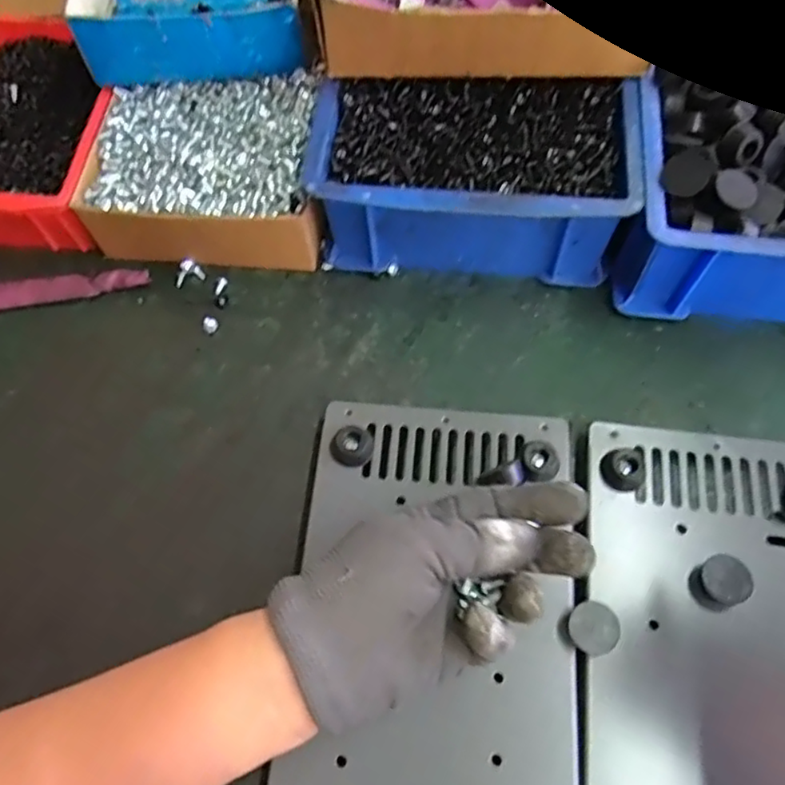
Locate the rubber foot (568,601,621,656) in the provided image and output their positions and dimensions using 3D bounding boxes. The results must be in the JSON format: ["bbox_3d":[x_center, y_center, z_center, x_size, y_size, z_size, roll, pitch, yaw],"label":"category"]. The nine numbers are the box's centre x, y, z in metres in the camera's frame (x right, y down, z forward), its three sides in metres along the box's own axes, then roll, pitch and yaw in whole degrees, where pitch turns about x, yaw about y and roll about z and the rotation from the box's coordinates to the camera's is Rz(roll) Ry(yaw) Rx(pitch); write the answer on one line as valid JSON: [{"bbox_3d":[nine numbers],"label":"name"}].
[{"bbox_3d":[0.103,0.122,0.331,0.024,0.016,0.023,-1,64,2],"label":"rubber foot"}]

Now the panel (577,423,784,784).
[{"bbox_3d":[0.176,0.126,0.329,0.146,0.021,0.226,6,63,7],"label":"panel"}]

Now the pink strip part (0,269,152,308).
[{"bbox_3d":[-0.247,-0.074,0.459,0.142,0.011,0.022,-7,64,0],"label":"pink strip part"}]

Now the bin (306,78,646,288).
[{"bbox_3d":[0.055,-0.143,0.440,0.200,0.085,0.114,3,64,5],"label":"bin"}]

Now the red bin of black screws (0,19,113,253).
[{"bbox_3d":[-0.268,-0.197,0.494,0.129,0.066,0.192,4,64,5],"label":"red bin of black screws"}]

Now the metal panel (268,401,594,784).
[{"bbox_3d":[0.022,0.113,0.344,0.150,0.023,0.228,3,62,5],"label":"metal panel"}]

